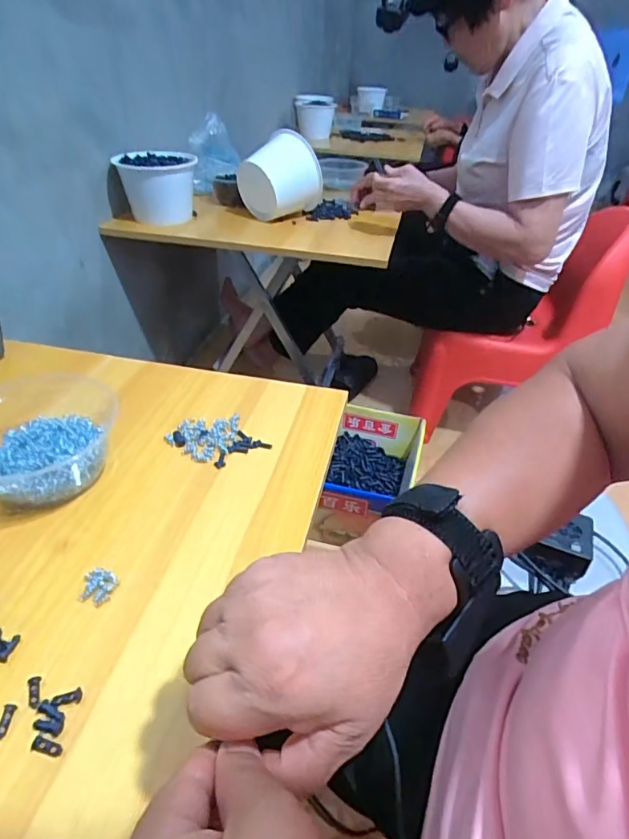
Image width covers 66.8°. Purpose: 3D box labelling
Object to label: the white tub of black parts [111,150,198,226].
[{"bbox_3d":[-0.323,-0.474,1.005,0.139,0.140,0.165,0,38,-4],"label":"white tub of black parts"}]

